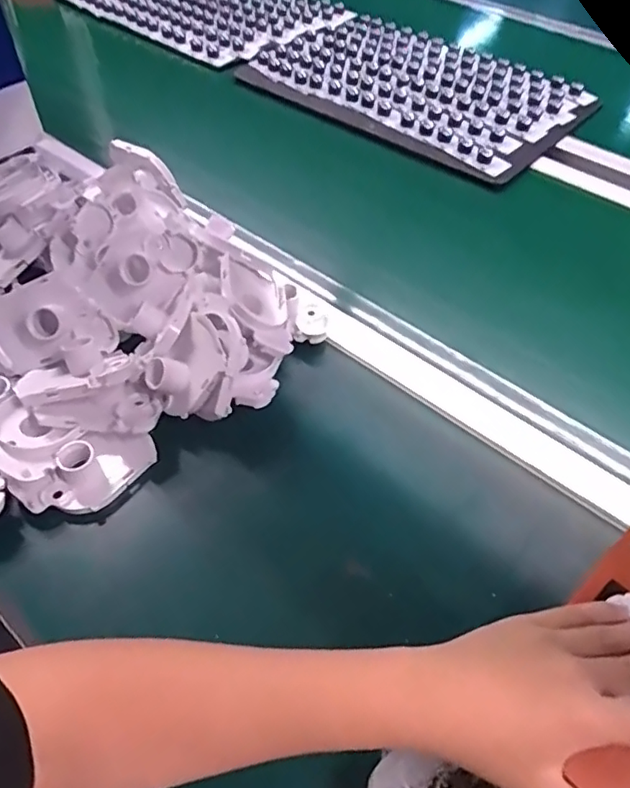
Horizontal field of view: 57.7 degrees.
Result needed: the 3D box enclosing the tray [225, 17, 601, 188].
[{"bbox_3d":[0.158,-0.491,0.902,0.483,0.030,0.318,30,56,20],"label":"tray"}]

